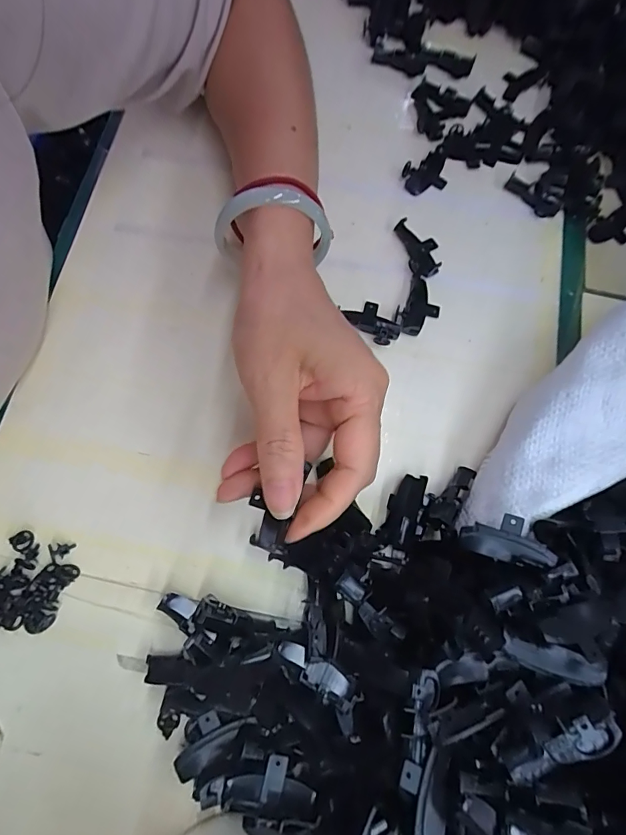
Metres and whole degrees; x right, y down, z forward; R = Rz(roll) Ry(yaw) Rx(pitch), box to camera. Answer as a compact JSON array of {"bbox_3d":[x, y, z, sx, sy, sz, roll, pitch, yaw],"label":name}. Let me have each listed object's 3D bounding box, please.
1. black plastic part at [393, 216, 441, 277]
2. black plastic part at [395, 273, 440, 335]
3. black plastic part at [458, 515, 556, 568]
[{"bbox_3d":[0.072,-0.112,0.287,0.025,0.014,0.040,-10,76,-6],"label":"black plastic part"},{"bbox_3d":[0.068,-0.070,0.277,0.024,0.010,0.040,28,75,4],"label":"black plastic part"},{"bbox_3d":[0.089,0.056,0.199,0.038,0.010,0.020,13,74,0],"label":"black plastic part"}]

